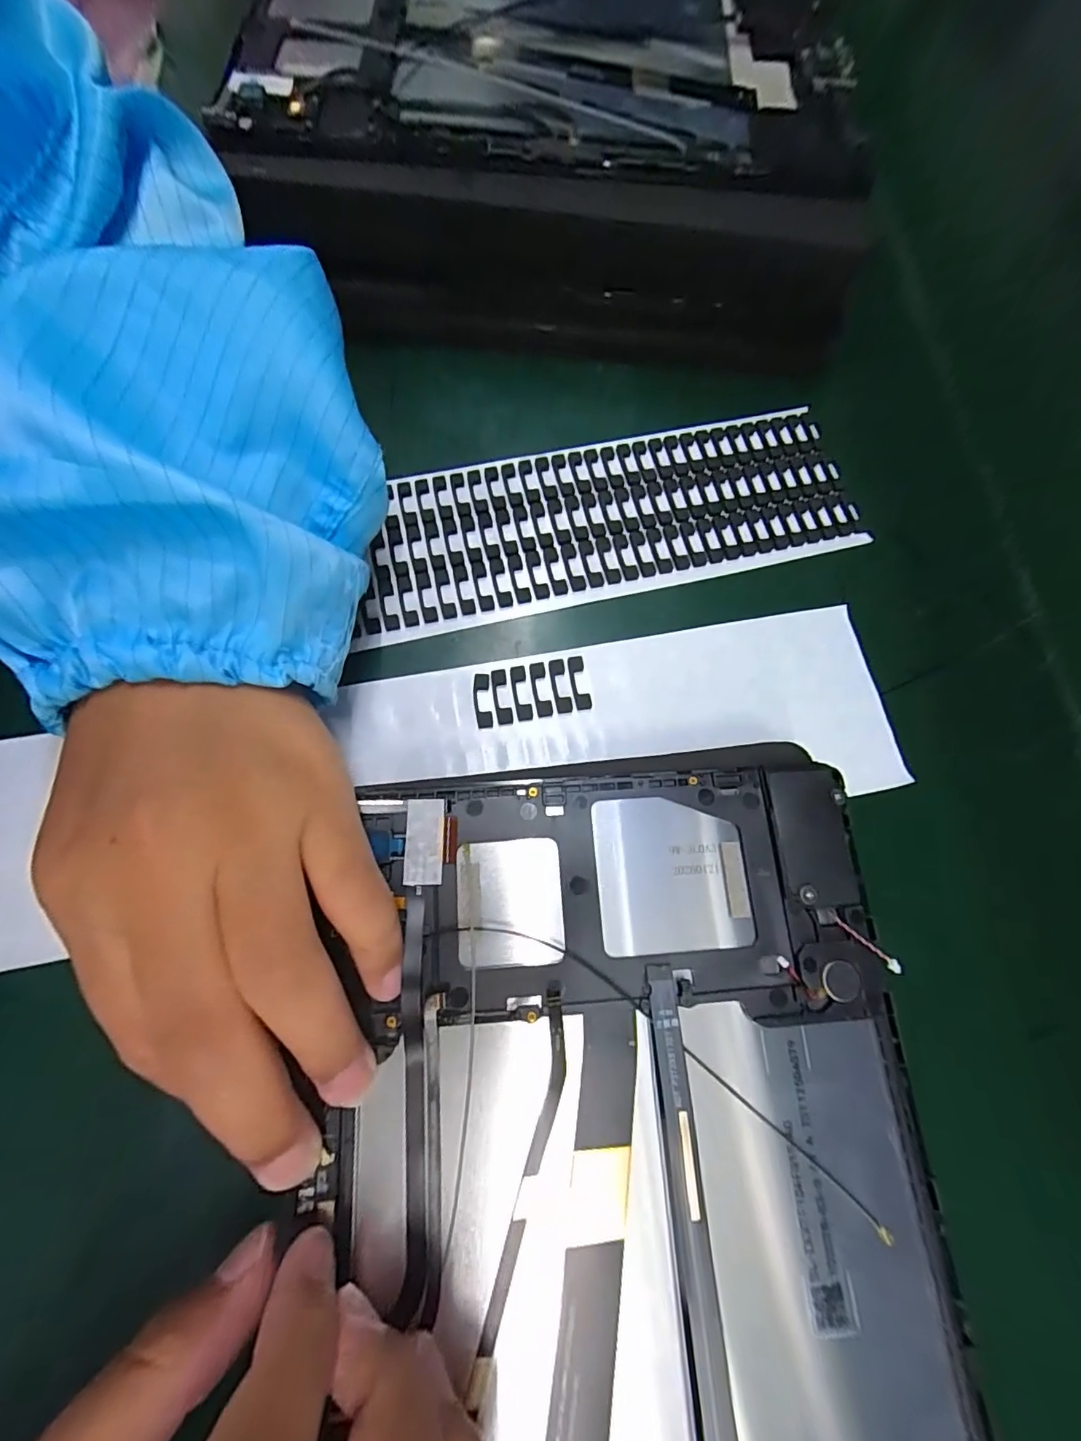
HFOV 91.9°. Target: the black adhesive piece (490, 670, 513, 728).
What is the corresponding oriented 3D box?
[{"bbox_3d":[-0.014,-0.008,0.183,0.006,0.004,0.020,-9,74,-5],"label":"black adhesive piece"}]

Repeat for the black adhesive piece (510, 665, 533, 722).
[{"bbox_3d":[-0.007,-0.009,0.183,0.006,0.004,0.020,-9,74,-5],"label":"black adhesive piece"}]

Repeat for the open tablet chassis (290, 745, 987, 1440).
[{"bbox_3d":[0.025,0.126,0.117,0.136,0.018,0.236,-2,68,-3],"label":"open tablet chassis"}]

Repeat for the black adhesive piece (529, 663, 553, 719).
[{"bbox_3d":[0.000,-0.011,0.185,0.006,0.004,0.019,-8,74,-5],"label":"black adhesive piece"}]

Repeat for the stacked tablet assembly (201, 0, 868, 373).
[{"bbox_3d":[0.004,-0.243,0.234,0.238,0.072,0.168,4,74,-1],"label":"stacked tablet assembly"}]

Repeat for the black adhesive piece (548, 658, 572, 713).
[{"bbox_3d":[0.007,-0.012,0.185,0.006,0.004,0.020,-10,75,-3],"label":"black adhesive piece"}]

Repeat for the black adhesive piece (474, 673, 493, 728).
[{"bbox_3d":[-0.020,-0.007,0.183,0.006,0.004,0.019,-4,77,-6],"label":"black adhesive piece"}]

